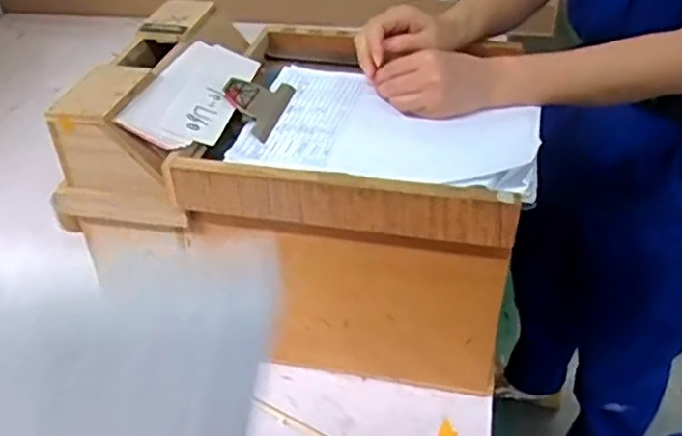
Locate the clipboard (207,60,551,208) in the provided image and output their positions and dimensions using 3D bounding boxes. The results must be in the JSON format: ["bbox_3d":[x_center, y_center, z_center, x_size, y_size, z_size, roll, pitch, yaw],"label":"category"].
[{"bbox_3d":[0.051,-0.104,0.713,0.314,0.025,0.232,11,39,13],"label":"clipboard"}]

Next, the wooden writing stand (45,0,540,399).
[{"bbox_3d":[-0.027,-0.037,0.807,0.456,0.299,0.322,8,38,9],"label":"wooden writing stand"}]

